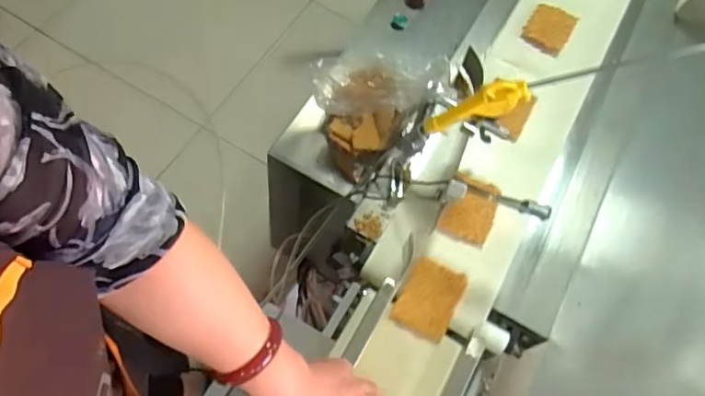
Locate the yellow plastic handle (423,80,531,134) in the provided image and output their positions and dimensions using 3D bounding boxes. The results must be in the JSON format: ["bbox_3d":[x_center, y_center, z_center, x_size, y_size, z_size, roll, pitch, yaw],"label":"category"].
[{"bbox_3d":[0.143,-0.107,0.656,0.048,0.135,0.019,29,55,-38],"label":"yellow plastic handle"}]

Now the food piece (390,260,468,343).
[{"bbox_3d":[0.094,0.124,0.671,0.069,0.010,0.092,29,65,5],"label":"food piece"}]

